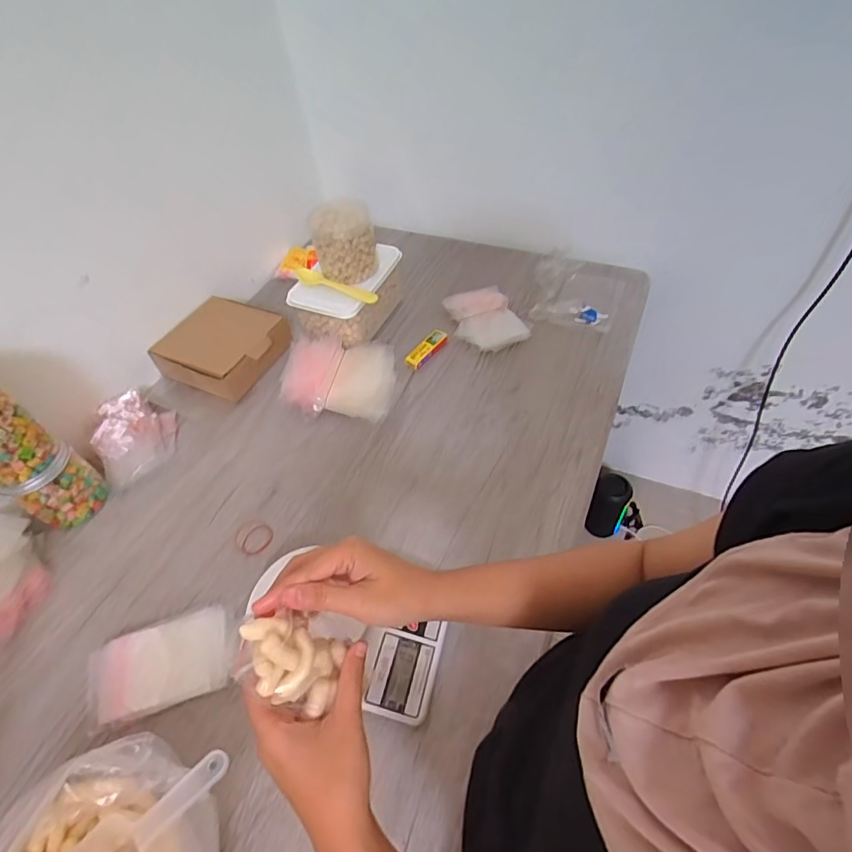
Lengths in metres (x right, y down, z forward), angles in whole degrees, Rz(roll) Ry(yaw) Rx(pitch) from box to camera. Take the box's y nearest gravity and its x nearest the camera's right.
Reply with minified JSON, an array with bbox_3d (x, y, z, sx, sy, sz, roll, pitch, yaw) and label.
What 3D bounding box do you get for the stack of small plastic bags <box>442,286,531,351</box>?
[{"bbox_3d":[0.101,-0.182,0.836,0.112,0.022,0.137,-22,52,-13],"label":"stack of small plastic bags"}]

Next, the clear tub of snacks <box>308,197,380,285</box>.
[{"bbox_3d":[-0.129,-0.295,0.782,0.094,0.100,0.077,-8,51,-2],"label":"clear tub of snacks"}]

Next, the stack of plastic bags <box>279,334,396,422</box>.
[{"bbox_3d":[-0.128,-0.079,0.753,0.161,0.063,0.140,8,52,11],"label":"stack of plastic bags"}]

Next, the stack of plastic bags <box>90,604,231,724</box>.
[{"bbox_3d":[-0.286,0.257,0.538,0.139,0.014,0.089,-20,52,-11],"label":"stack of plastic bags"}]

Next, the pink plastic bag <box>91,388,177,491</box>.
[{"bbox_3d":[-0.427,0.008,0.727,0.116,0.048,0.138,-34,56,-21],"label":"pink plastic bag"}]

